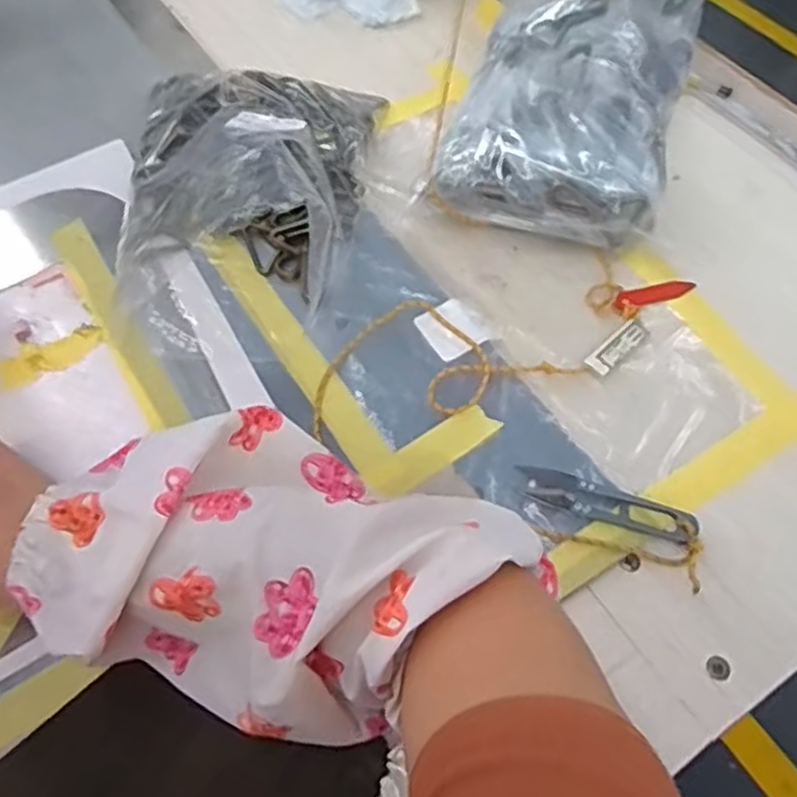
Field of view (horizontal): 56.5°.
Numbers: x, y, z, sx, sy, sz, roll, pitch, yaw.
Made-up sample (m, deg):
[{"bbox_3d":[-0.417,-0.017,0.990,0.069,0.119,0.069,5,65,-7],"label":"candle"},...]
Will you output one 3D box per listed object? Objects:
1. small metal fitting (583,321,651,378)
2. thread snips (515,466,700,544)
[{"bbox_3d":[0.143,-0.034,0.479,0.051,0.004,0.018,-39,67,-20],"label":"small metal fitting"},{"bbox_3d":[0.117,0.057,0.417,0.099,0.009,0.023,15,61,10],"label":"thread snips"}]

